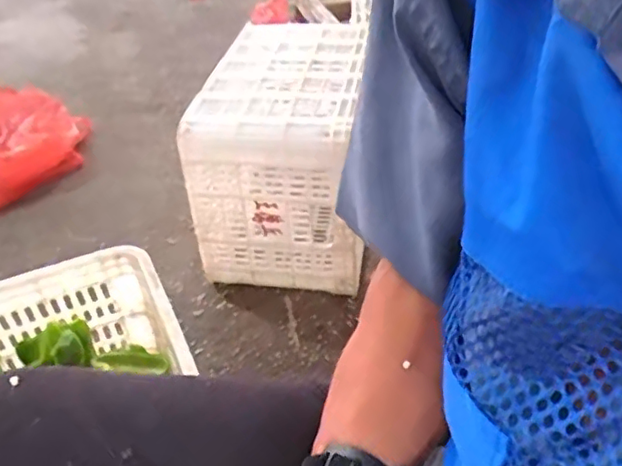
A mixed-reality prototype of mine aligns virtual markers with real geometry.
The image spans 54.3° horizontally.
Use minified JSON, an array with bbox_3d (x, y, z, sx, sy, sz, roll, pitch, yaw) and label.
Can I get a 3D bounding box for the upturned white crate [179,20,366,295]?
[{"bbox_3d":[-0.030,-0.183,1.199,0.286,0.294,0.514,4,40,8],"label":"upturned white crate"}]

